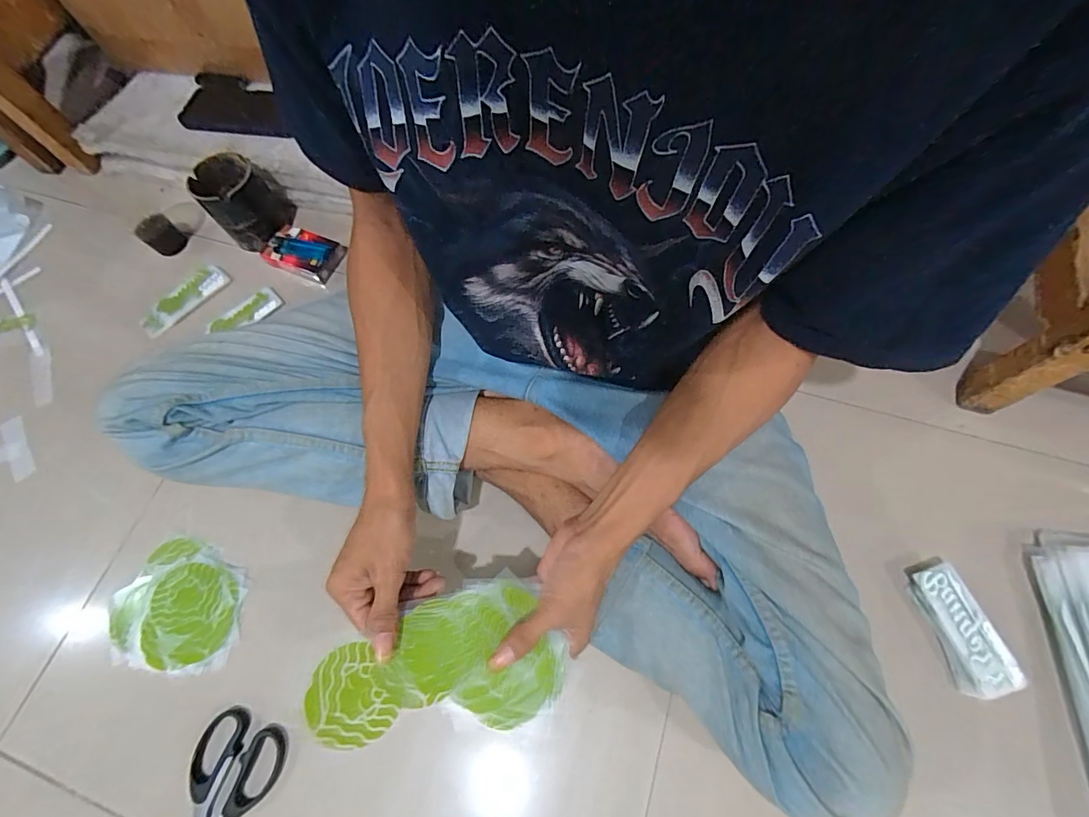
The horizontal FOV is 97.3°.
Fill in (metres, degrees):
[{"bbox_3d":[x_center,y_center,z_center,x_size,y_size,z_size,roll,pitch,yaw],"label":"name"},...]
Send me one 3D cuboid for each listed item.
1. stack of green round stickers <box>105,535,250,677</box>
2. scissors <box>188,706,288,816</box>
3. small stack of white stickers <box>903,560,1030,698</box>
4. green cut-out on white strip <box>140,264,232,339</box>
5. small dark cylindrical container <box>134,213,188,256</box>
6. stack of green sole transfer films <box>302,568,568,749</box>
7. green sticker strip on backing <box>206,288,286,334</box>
[{"bbox_3d":[-0.372,0.196,0.481,0.136,0.011,0.120,6,71,5],"label":"stack of green round stickers"},{"bbox_3d":[-0.305,0.374,0.412,0.081,0.010,0.200,22,73,10],"label":"scissors"},{"bbox_3d":[0.373,0.195,0.432,0.045,0.029,0.109,-16,71,-3],"label":"small stack of white stickers"},{"bbox_3d":[-0.478,-0.144,0.636,0.048,0.007,0.120,39,74,14],"label":"green cut-out on white strip"},{"bbox_3d":[-0.530,-0.242,0.663,0.036,0.040,0.047,38,75,17],"label":"small dark cylindrical container"},{"bbox_3d":[-0.079,0.205,0.371,0.181,0.020,0.106,-15,64,-19],"label":"stack of green sole transfer films"},{"bbox_3d":[-0.387,-0.121,0.619,0.093,0.010,0.040,-43,74,-12],"label":"green sticker strip on backing"}]

